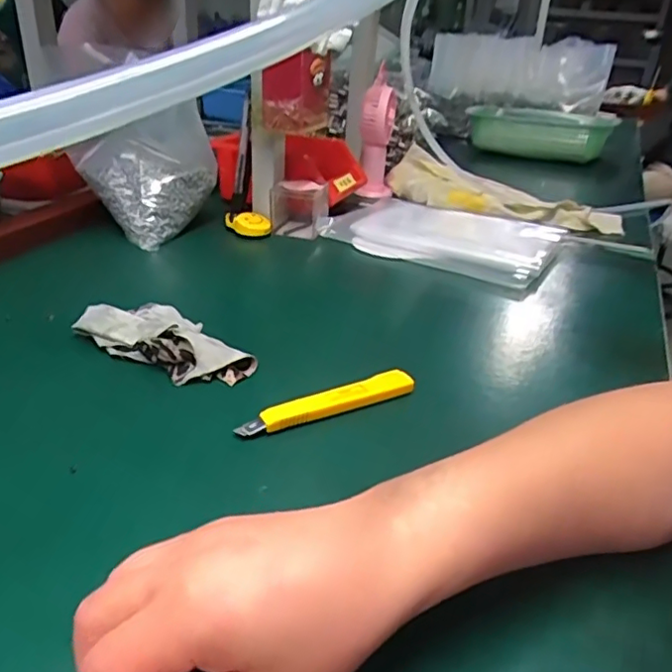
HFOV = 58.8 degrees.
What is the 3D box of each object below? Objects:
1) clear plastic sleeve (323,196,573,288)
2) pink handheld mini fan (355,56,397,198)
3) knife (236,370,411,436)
[{"bbox_3d":[0.124,-0.125,0.718,0.273,0.029,0.178,21,34,28],"label":"clear plastic sleeve"},{"bbox_3d":[0.061,-0.296,0.870,0.051,0.165,0.098,5,30,2],"label":"pink handheld mini fan"},{"bbox_3d":[-0.003,0.047,0.402,0.125,0.017,0.017,-13,34,-27],"label":"knife"}]

